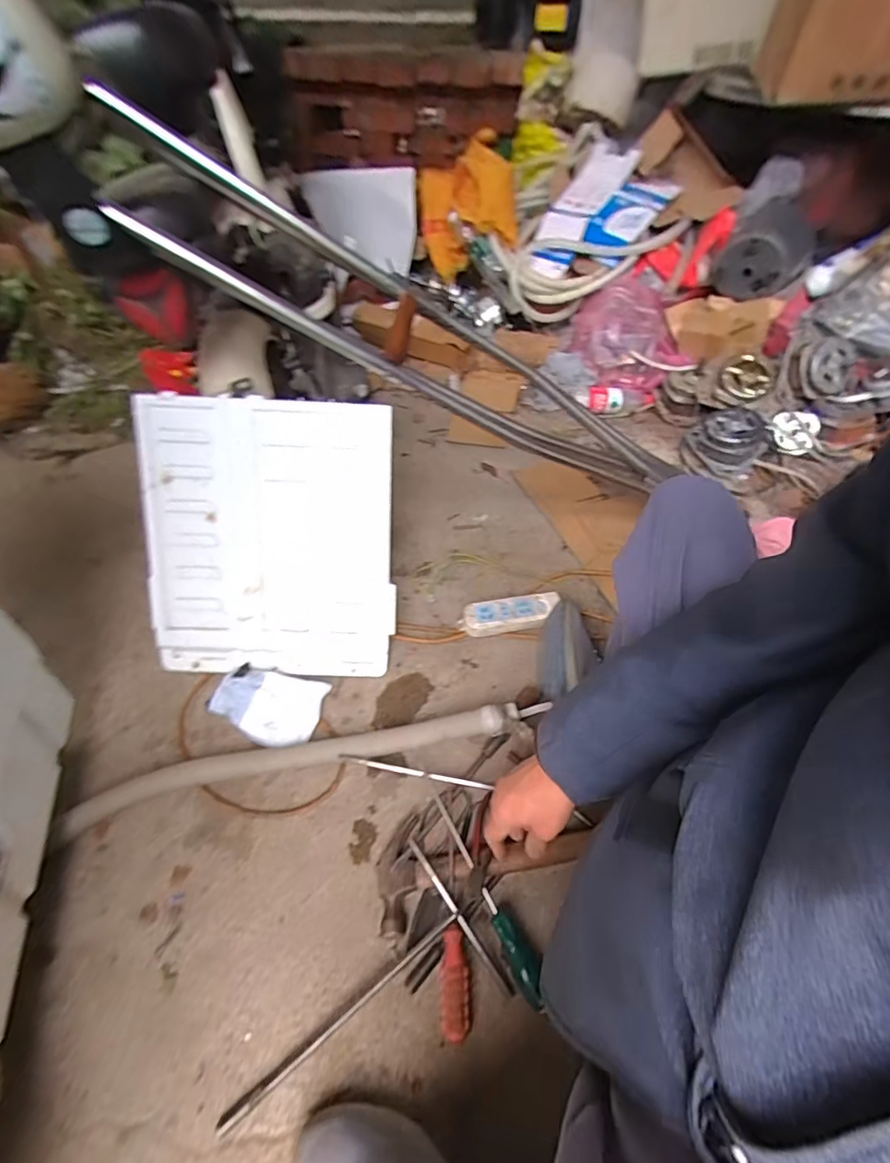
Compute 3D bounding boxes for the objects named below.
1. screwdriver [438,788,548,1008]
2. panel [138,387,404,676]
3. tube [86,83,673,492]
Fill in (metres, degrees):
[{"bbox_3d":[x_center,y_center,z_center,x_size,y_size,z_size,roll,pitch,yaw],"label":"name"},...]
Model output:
[{"bbox_3d":[0.049,0.364,0.613,0.030,0.031,0.241,-22,51,-19],"label":"screwdriver"},{"bbox_3d":[-0.260,-0.057,0.774,0.351,0.407,0.027,1,14,-5],"label":"panel"},{"bbox_3d":[0.000,-0.311,0.705,0.831,0.033,0.162,20,68,-27],"label":"tube"}]

